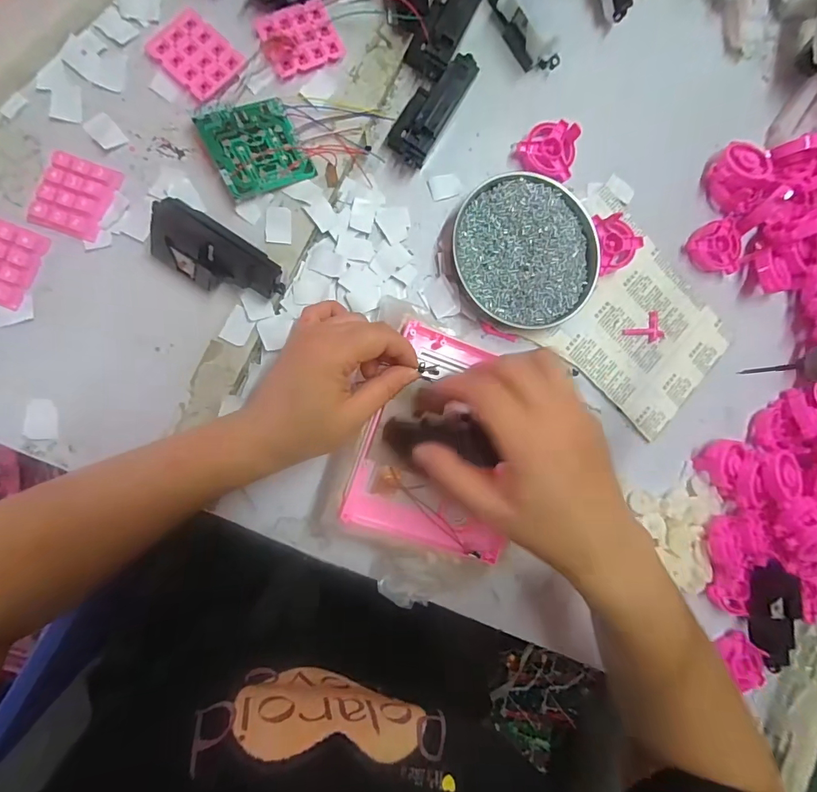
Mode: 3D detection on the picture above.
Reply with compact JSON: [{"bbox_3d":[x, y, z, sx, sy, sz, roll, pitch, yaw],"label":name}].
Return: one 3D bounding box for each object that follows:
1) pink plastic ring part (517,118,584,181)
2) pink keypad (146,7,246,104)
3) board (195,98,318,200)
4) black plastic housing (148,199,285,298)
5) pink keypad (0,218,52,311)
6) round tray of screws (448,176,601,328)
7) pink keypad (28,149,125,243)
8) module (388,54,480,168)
[{"bbox_3d":[0.134,-0.228,0.401,0.053,0.026,0.049,0,90,-10],"label":"pink plastic ring part"},{"bbox_3d":[-0.169,-0.271,0.343,0.065,0.007,0.051,41,83,-7],"label":"pink keypad"},{"bbox_3d":[-0.121,-0.198,0.344,0.069,0.014,0.068,-27,94,-9],"label":"board"},{"bbox_3d":[-0.142,-0.102,0.324,0.095,0.019,0.047,26,116,-17],"label":"black plastic housing"},{"bbox_3d":[-0.300,-0.099,0.315,0.049,0.009,0.059,22,86,-9],"label":"pink keypad"},{"bbox_3d":[0.106,-0.129,0.392,0.130,0.021,0.130,0,90,-10],"label":"round tray of screws"},{"bbox_3d":[-0.251,-0.151,0.324,0.047,0.009,0.059,20,86,-9],"label":"pink keypad"},{"bbox_3d":[0.020,-0.249,0.372,0.039,0.036,0.106,31,85,-8],"label":"module"}]

